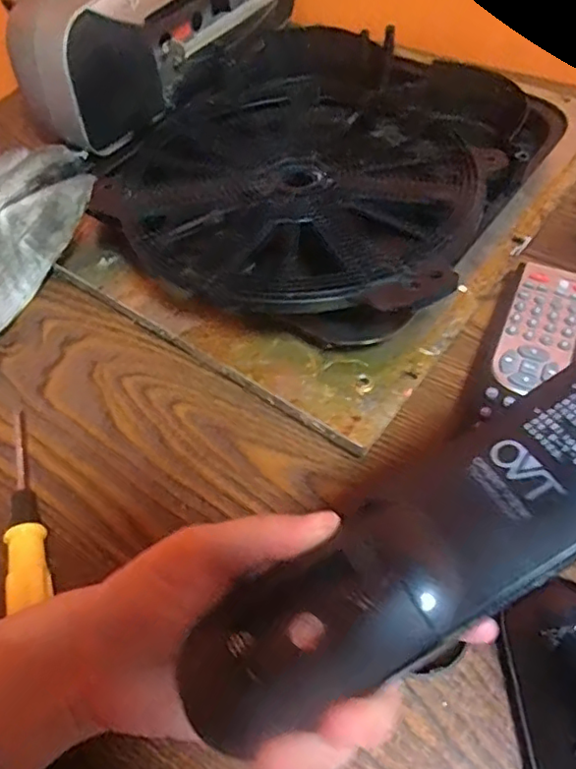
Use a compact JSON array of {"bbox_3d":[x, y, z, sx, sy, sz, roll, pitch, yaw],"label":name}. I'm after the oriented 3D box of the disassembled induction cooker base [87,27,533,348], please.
[{"bbox_3d":[0.021,-0.155,0.427,0.262,0.063,0.307,24,60,19],"label":"disassembled induction cooker base"}]

